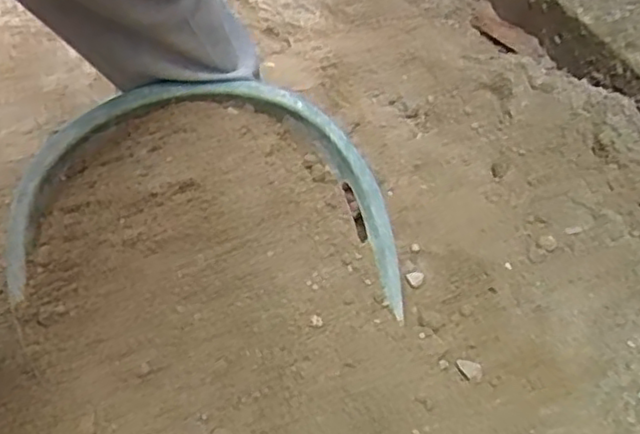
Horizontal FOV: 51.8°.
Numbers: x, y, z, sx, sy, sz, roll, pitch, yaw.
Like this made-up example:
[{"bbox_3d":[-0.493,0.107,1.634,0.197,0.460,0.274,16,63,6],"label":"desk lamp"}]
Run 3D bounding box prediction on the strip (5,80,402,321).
[{"bbox_3d":[-0.121,-0.031,0.783,0.448,0.033,0.264,5,81,-10],"label":"strip"}]

